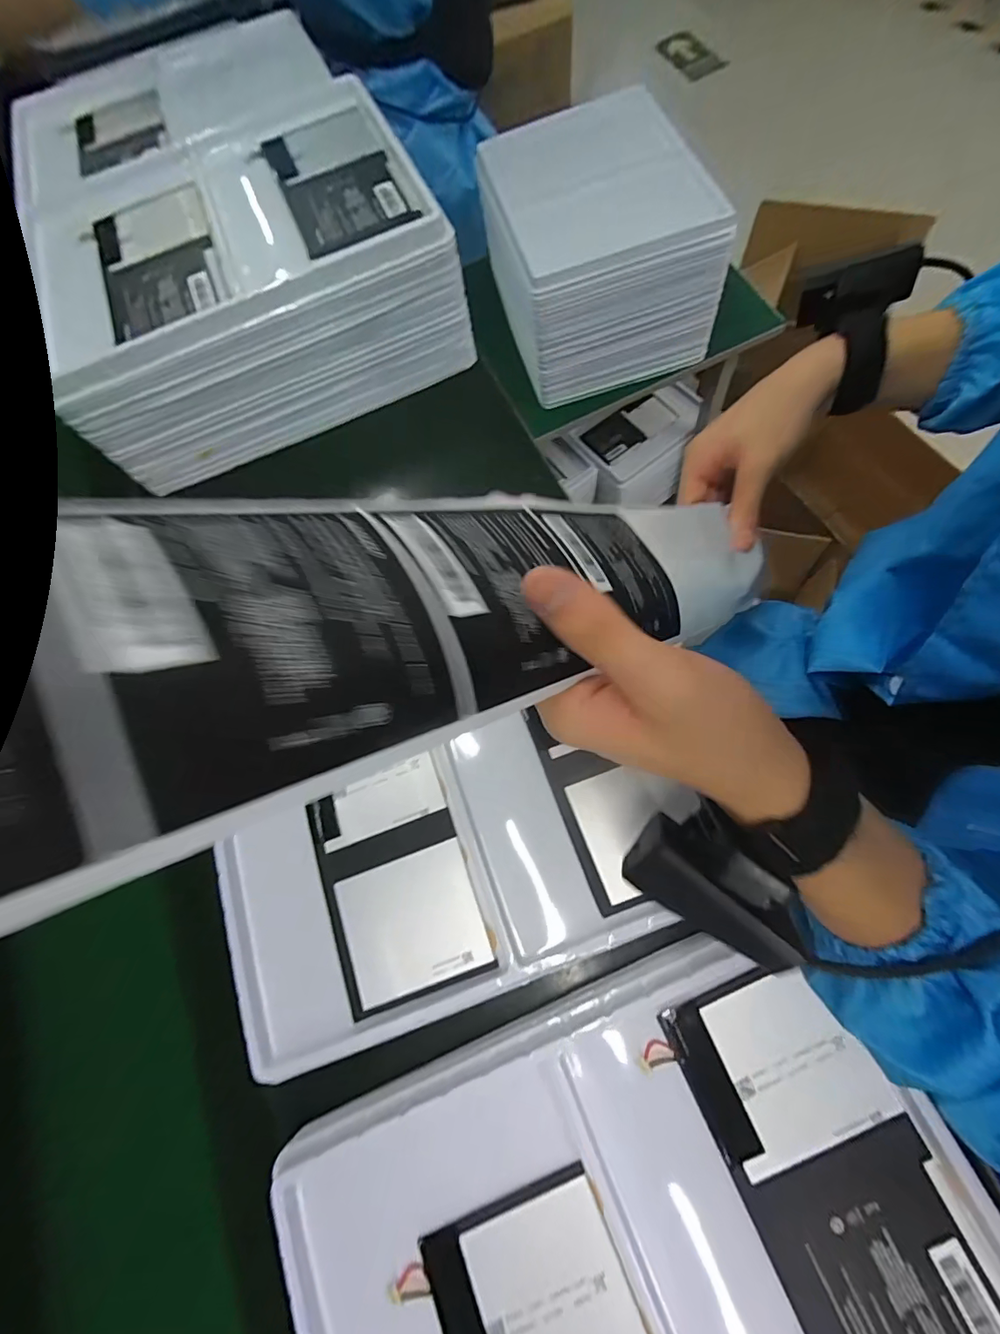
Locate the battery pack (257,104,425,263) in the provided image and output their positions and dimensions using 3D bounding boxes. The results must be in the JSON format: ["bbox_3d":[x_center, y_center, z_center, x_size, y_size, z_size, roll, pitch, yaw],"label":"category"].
[{"bbox_3d":[-0.134,-0.397,0.390,0.086,0.005,0.172,-23,73,-6],"label":"battery pack"}]

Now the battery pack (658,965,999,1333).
[{"bbox_3d":[0.161,0.244,0.234,0.087,0.009,0.172,-23,73,-6],"label":"battery pack"}]

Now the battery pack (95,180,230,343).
[{"bbox_3d":[-0.270,-0.319,0.386,0.091,0.018,0.169,-21,73,-5],"label":"battery pack"}]

